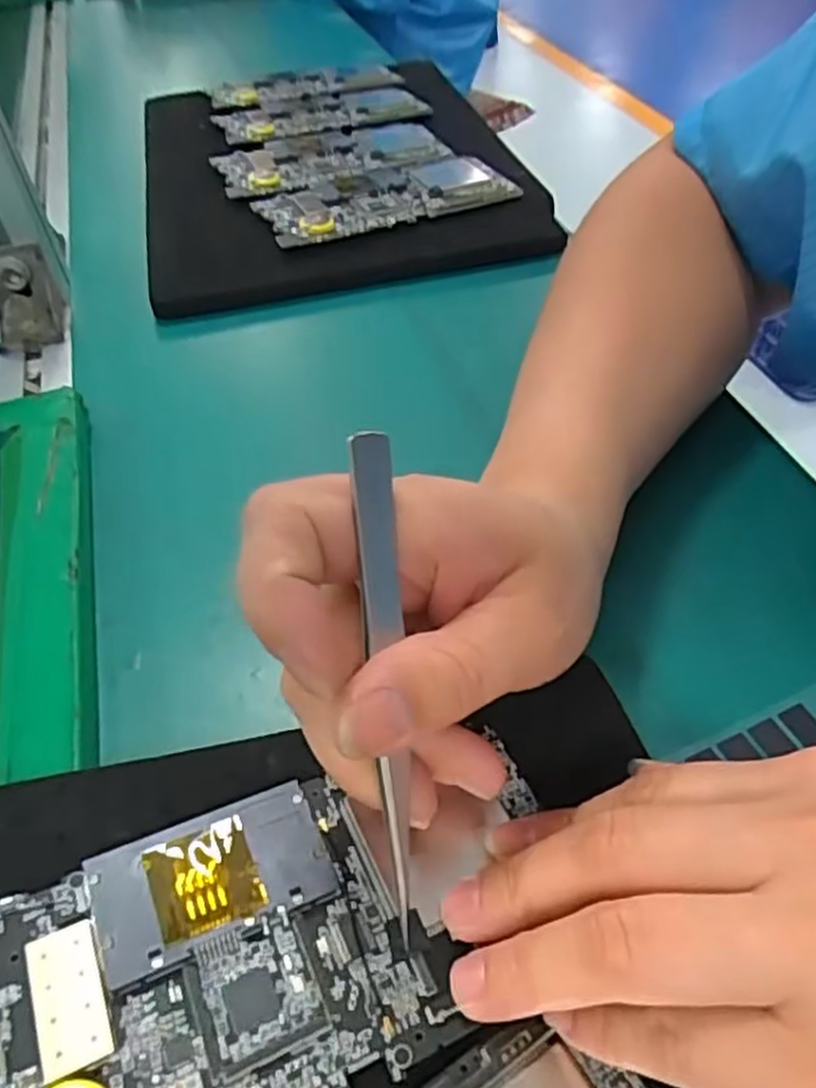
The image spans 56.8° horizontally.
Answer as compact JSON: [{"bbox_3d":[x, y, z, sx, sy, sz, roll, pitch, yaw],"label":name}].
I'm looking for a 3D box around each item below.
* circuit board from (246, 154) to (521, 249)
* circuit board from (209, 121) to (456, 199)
[{"bbox_3d":[-0.015,-0.223,0.483,0.154,0.006,0.075,-18,52,-11],"label":"circuit board"},{"bbox_3d":[-0.054,-0.273,0.533,0.156,0.016,0.082,-16,51,-9],"label":"circuit board"}]

